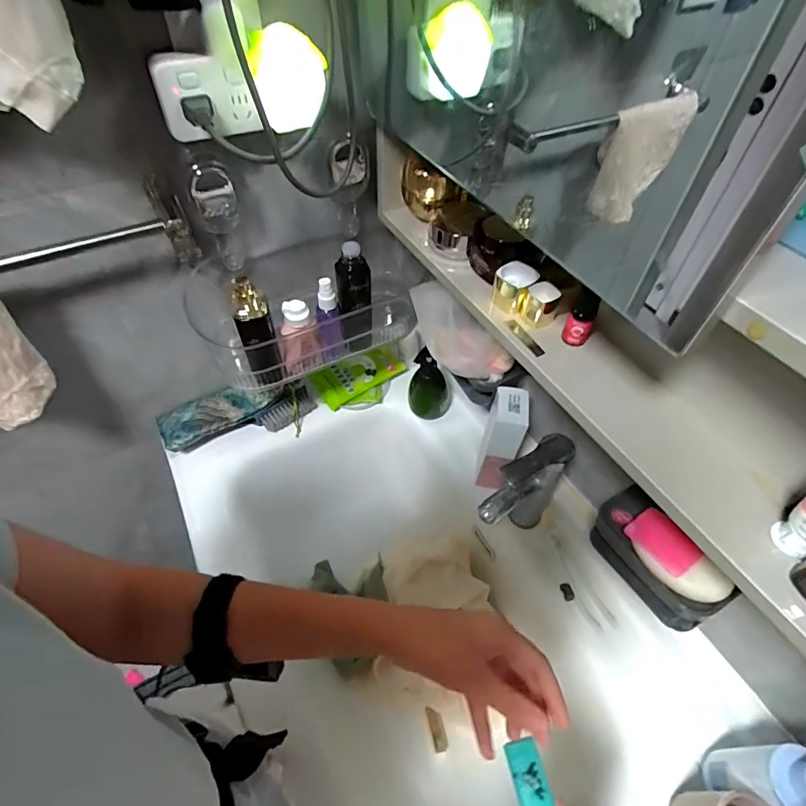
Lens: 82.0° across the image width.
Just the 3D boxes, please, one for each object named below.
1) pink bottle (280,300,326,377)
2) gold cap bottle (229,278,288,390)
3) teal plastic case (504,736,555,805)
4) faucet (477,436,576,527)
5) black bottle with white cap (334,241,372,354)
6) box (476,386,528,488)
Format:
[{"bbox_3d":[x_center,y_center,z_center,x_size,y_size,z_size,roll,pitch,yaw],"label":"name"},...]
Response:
[{"bbox_3d":[-0.133,-0.088,0.588,0.051,0.102,0.043,-13,53,-12],"label":"pink bottle"},{"bbox_3d":[-0.173,-0.083,0.553,0.038,0.149,0.046,-16,53,-13],"label":"gold cap bottle"},{"bbox_3d":[0.090,0.274,0.312,0.022,0.011,0.071,-7,58,-7],"label":"teal plastic case"},{"bbox_3d":[0.148,0.124,0.592,0.126,0.186,0.043,-30,58,-23],"label":"faucet"},{"bbox_3d":[-0.061,-0.126,0.598,0.043,0.154,0.034,-7,52,-7],"label":"black bottle with white cap"},{"bbox_3d":[0.135,0.052,0.643,0.050,0.154,0.063,13,52,9],"label":"box"}]

